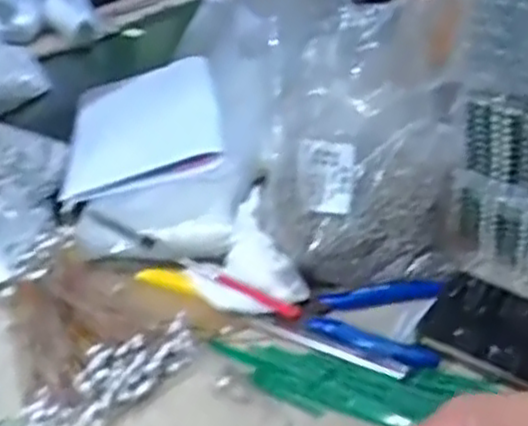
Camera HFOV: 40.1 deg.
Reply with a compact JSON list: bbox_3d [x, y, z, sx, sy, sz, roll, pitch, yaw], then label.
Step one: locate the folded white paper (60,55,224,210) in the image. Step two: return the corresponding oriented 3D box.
[{"bbox_3d":[-0.122,-0.084,0.726,0.152,0.016,0.233,-16,35,1],"label":"folded white paper"}]

